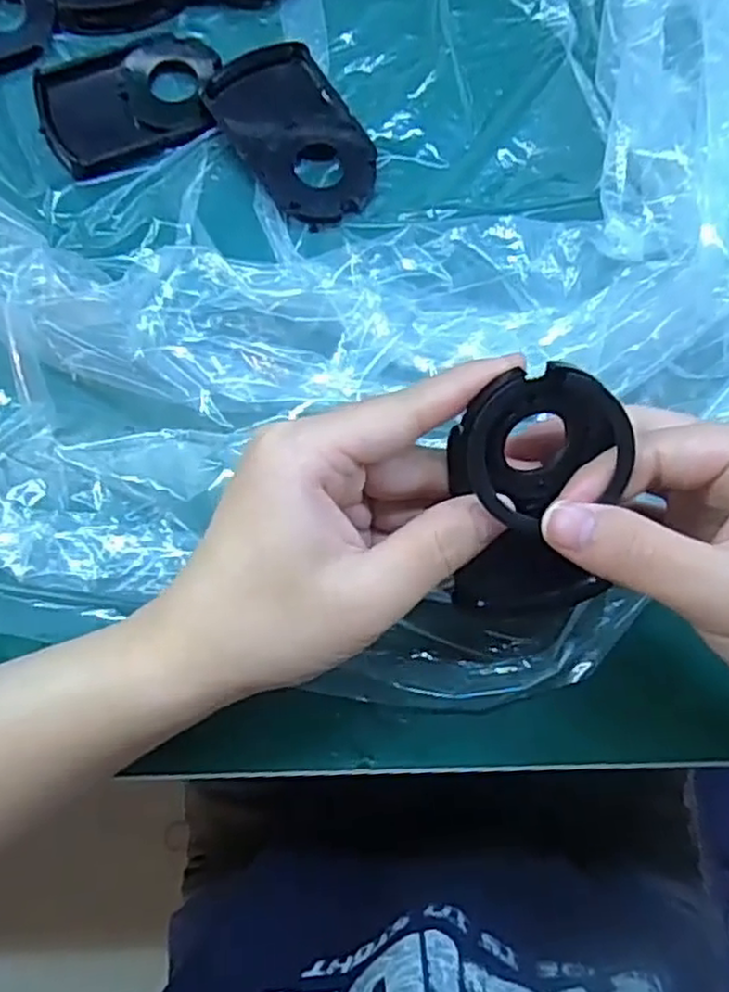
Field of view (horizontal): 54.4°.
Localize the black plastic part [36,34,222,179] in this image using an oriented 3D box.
[{"bbox_3d":[-0.112,-0.193,0.340,0.086,0.009,0.060,-24,78,-7],"label":"black plastic part"}]

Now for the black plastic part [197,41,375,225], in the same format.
[{"bbox_3d":[-0.031,-0.171,0.334,0.056,0.011,0.090,-34,79,-9],"label":"black plastic part"}]

